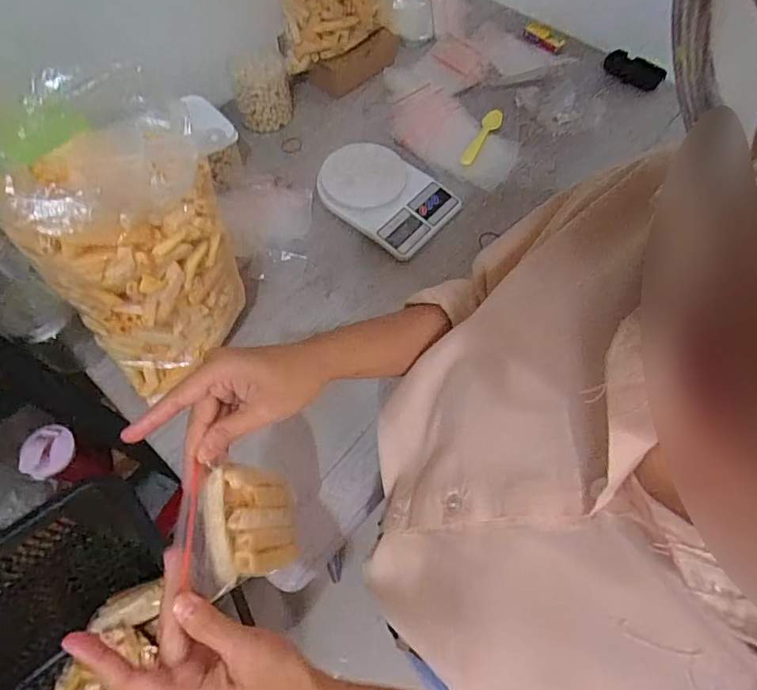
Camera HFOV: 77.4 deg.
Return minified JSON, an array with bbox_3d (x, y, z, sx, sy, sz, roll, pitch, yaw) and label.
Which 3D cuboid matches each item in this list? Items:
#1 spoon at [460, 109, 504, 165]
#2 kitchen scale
[{"bbox_3d":[0.180,-0.364,0.832,0.030,0.018,0.150,27,66,13],"label":"spoon"},{"bbox_3d":[0.011,-0.240,0.739,0.199,0.040,0.149,36,68,17],"label":"kitchen scale"}]

